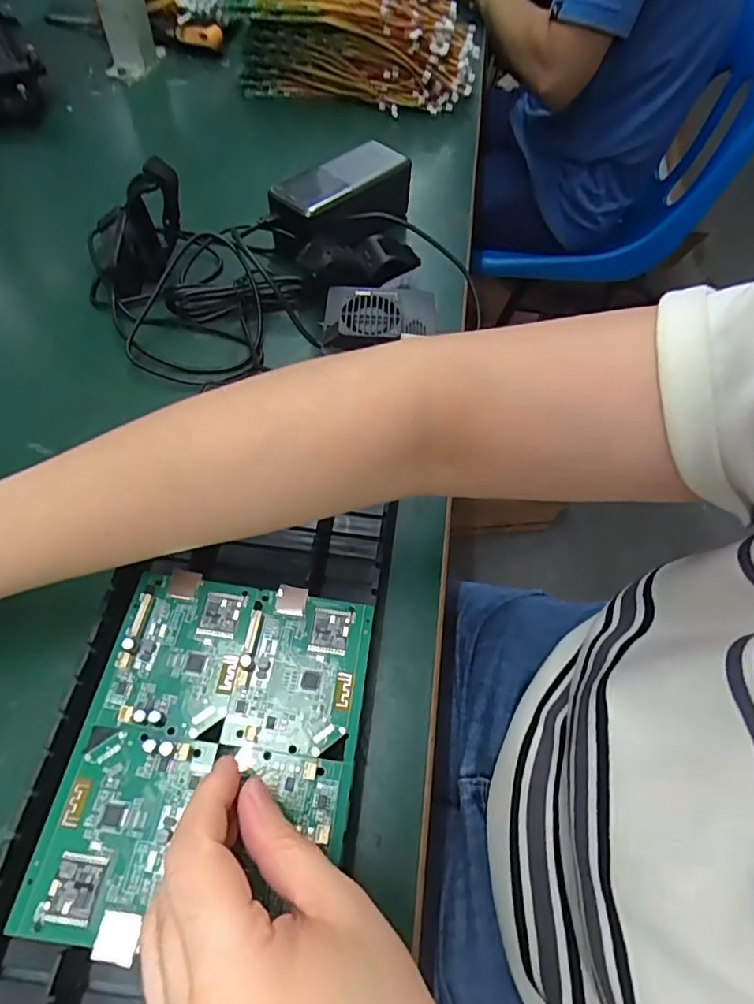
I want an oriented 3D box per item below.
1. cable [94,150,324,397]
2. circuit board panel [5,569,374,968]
[{"bbox_3d":[-0.139,-0.176,0.399,0.159,0.073,0.176,-13,60,-10],"label":"cable"},{"bbox_3d":[-0.068,0.103,0.230,0.116,0.011,0.142,7,58,2],"label":"circuit board panel"}]

